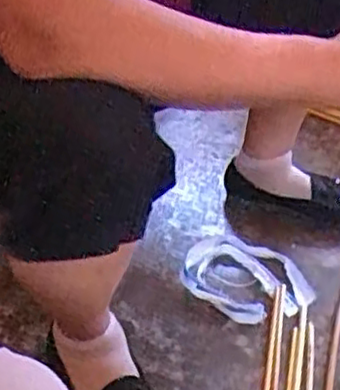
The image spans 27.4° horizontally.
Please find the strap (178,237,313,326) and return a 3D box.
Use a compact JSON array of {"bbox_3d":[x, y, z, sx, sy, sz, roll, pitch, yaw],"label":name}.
[{"bbox_3d":[0.106,0.118,1.039,0.198,0.018,0.148,30,47,31],"label":"strap"}]

